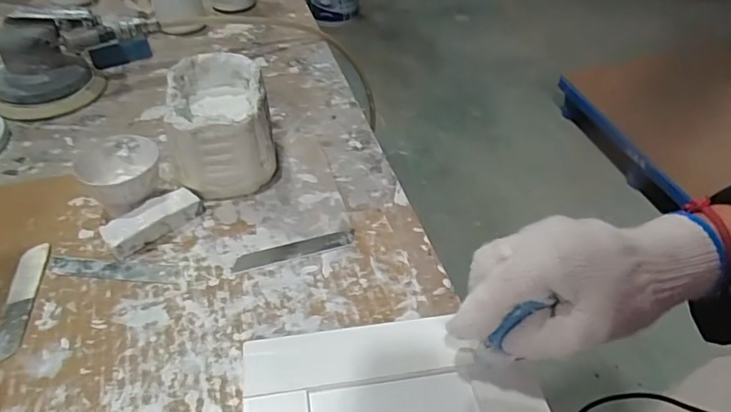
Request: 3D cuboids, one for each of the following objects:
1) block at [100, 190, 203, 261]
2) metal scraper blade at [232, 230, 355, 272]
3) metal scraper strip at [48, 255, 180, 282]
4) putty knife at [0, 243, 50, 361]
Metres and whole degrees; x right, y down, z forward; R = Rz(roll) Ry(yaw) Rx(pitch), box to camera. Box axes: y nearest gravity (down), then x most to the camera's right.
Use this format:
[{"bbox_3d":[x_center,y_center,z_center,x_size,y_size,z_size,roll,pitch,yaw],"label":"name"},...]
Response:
[{"bbox_3d":[-0.171,0.012,0.415,0.026,0.023,0.075,34,53,31],"label":"block"},{"bbox_3d":[-0.056,0.033,0.407,0.097,0.004,0.017,-13,44,-13],"label":"metal scraper blade"},{"bbox_3d":[-0.191,0.047,0.391,0.099,0.004,0.018,2,43,3],"label":"metal scraper strip"},{"bbox_3d":[-0.249,0.066,0.370,0.019,0.007,0.100,-7,43,-7],"label":"putty knife"}]

